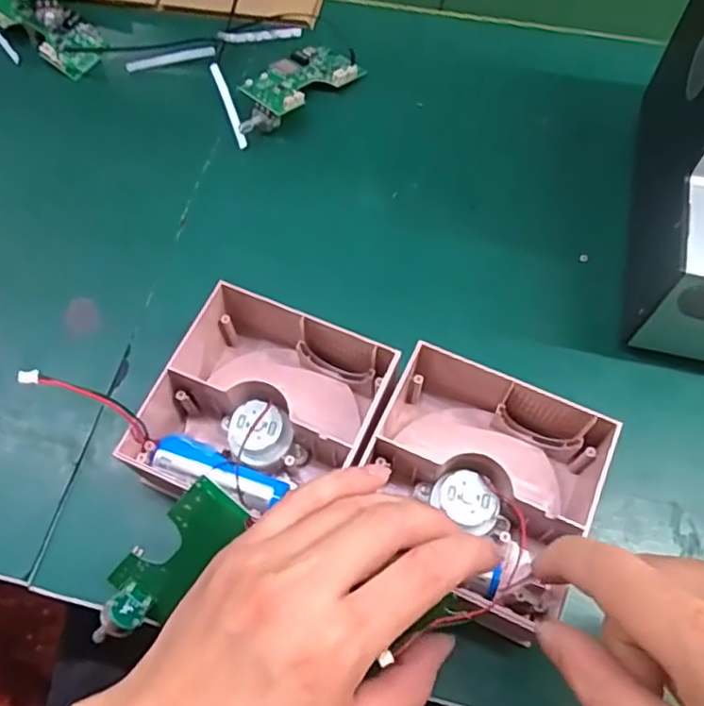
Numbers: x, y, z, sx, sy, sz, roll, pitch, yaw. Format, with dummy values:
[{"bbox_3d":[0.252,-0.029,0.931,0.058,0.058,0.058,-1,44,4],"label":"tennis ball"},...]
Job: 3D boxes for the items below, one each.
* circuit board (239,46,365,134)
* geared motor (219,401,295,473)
[{"bbox_3d":[-0.036,-0.178,0.428,0.042,0.018,0.091,37,70,18],"label":"circuit board"},{"bbox_3d":[-0.044,0.039,0.309,0.030,0.021,0.030,-1,63,1],"label":"geared motor"}]

